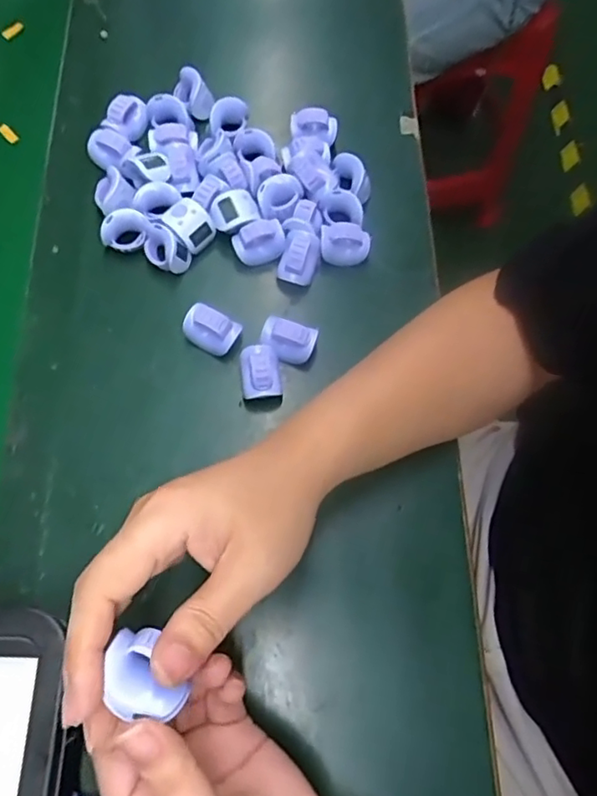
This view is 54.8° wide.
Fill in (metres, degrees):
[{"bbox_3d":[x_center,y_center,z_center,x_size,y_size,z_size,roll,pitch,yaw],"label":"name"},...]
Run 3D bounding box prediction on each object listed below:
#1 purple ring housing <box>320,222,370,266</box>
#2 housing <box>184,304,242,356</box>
[{"bbox_3d":[0.039,-0.127,0.477,0.040,0.029,0.021,5,69,0],"label":"purple ring housing"},{"bbox_3d":[-0.067,-0.052,0.443,0.038,0.025,0.026,25,70,7],"label":"housing"}]

